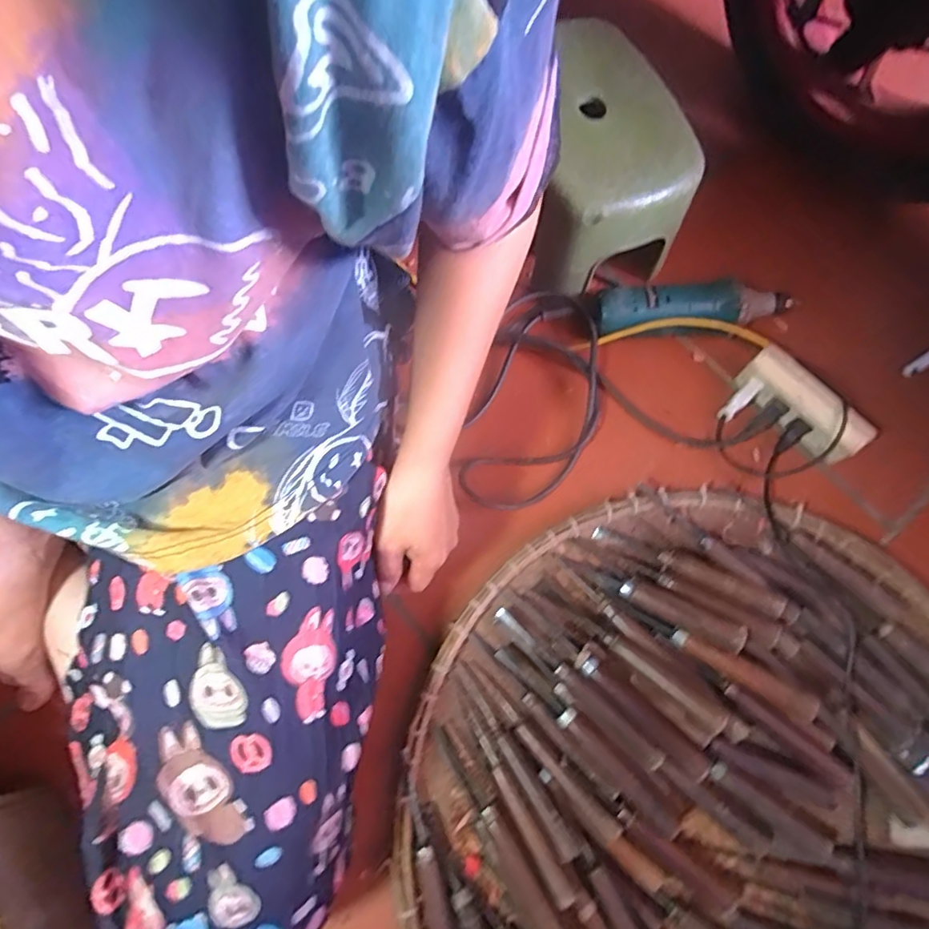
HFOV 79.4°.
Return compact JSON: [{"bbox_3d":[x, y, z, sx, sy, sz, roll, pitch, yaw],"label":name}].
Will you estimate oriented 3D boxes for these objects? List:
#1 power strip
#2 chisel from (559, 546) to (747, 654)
[{"bbox_3d":[0.333,-0.057,0.557,0.034,0.052,0.127,-40,76,-12],"label":"power strip"},{"bbox_3d":[0.160,0.116,0.499,0.169,0.020,0.020,24,72,29],"label":"chisel"}]

